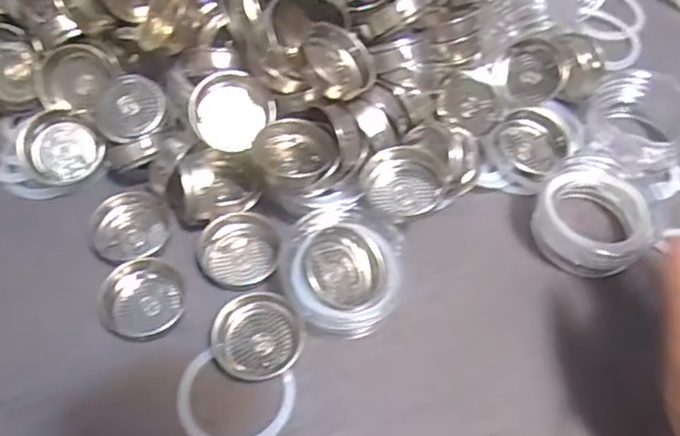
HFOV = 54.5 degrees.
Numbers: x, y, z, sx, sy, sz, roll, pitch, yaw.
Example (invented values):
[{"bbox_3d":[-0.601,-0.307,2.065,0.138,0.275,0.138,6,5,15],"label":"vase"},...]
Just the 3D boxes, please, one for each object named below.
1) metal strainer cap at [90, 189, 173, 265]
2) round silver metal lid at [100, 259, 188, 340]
[{"bbox_3d":[-0.120,0.005,0.380,0.043,0.016,0.043,1,58,-1],"label":"metal strainer cap"},{"bbox_3d":[-0.106,0.042,0.354,0.039,0.013,0.043,4,58,0],"label":"round silver metal lid"}]

